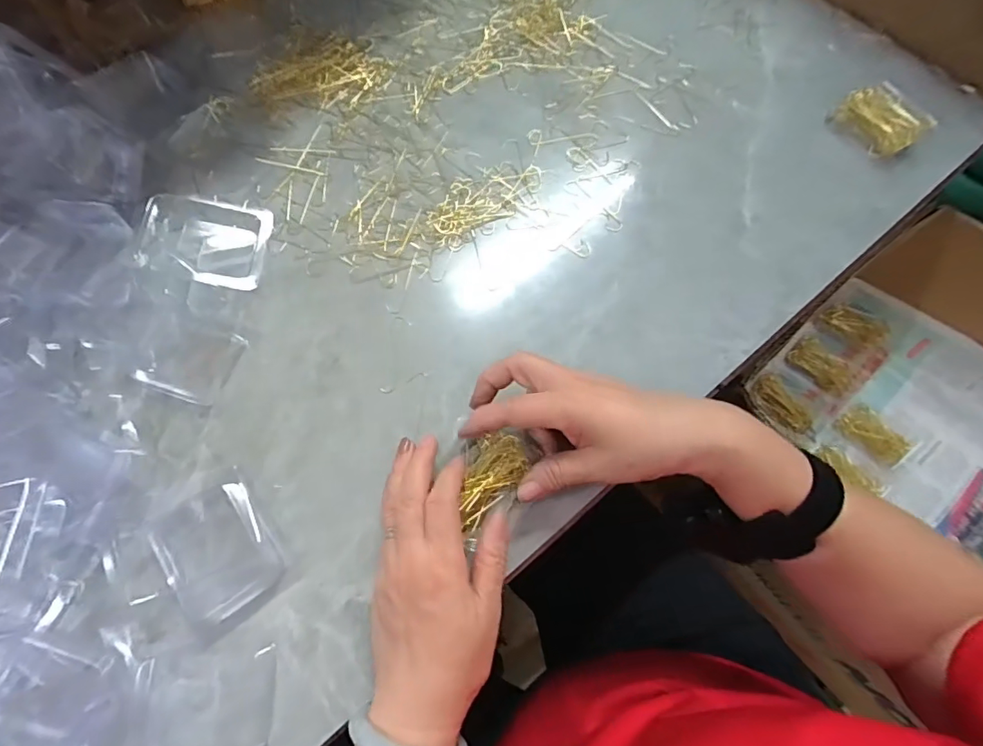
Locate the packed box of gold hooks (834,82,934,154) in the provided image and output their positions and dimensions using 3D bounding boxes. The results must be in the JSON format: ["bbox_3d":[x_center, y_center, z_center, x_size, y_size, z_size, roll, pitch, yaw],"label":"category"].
[{"bbox_3d":[0.345,-0.226,0.437,0.035,0.031,0.068,-28,72,-11],"label":"packed box of gold hooks"}]

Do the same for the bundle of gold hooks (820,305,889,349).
[{"bbox_3d":[0.459,-0.062,0.617,0.042,0.024,0.073,-40,74,-14],"label":"bundle of gold hooks"}]

